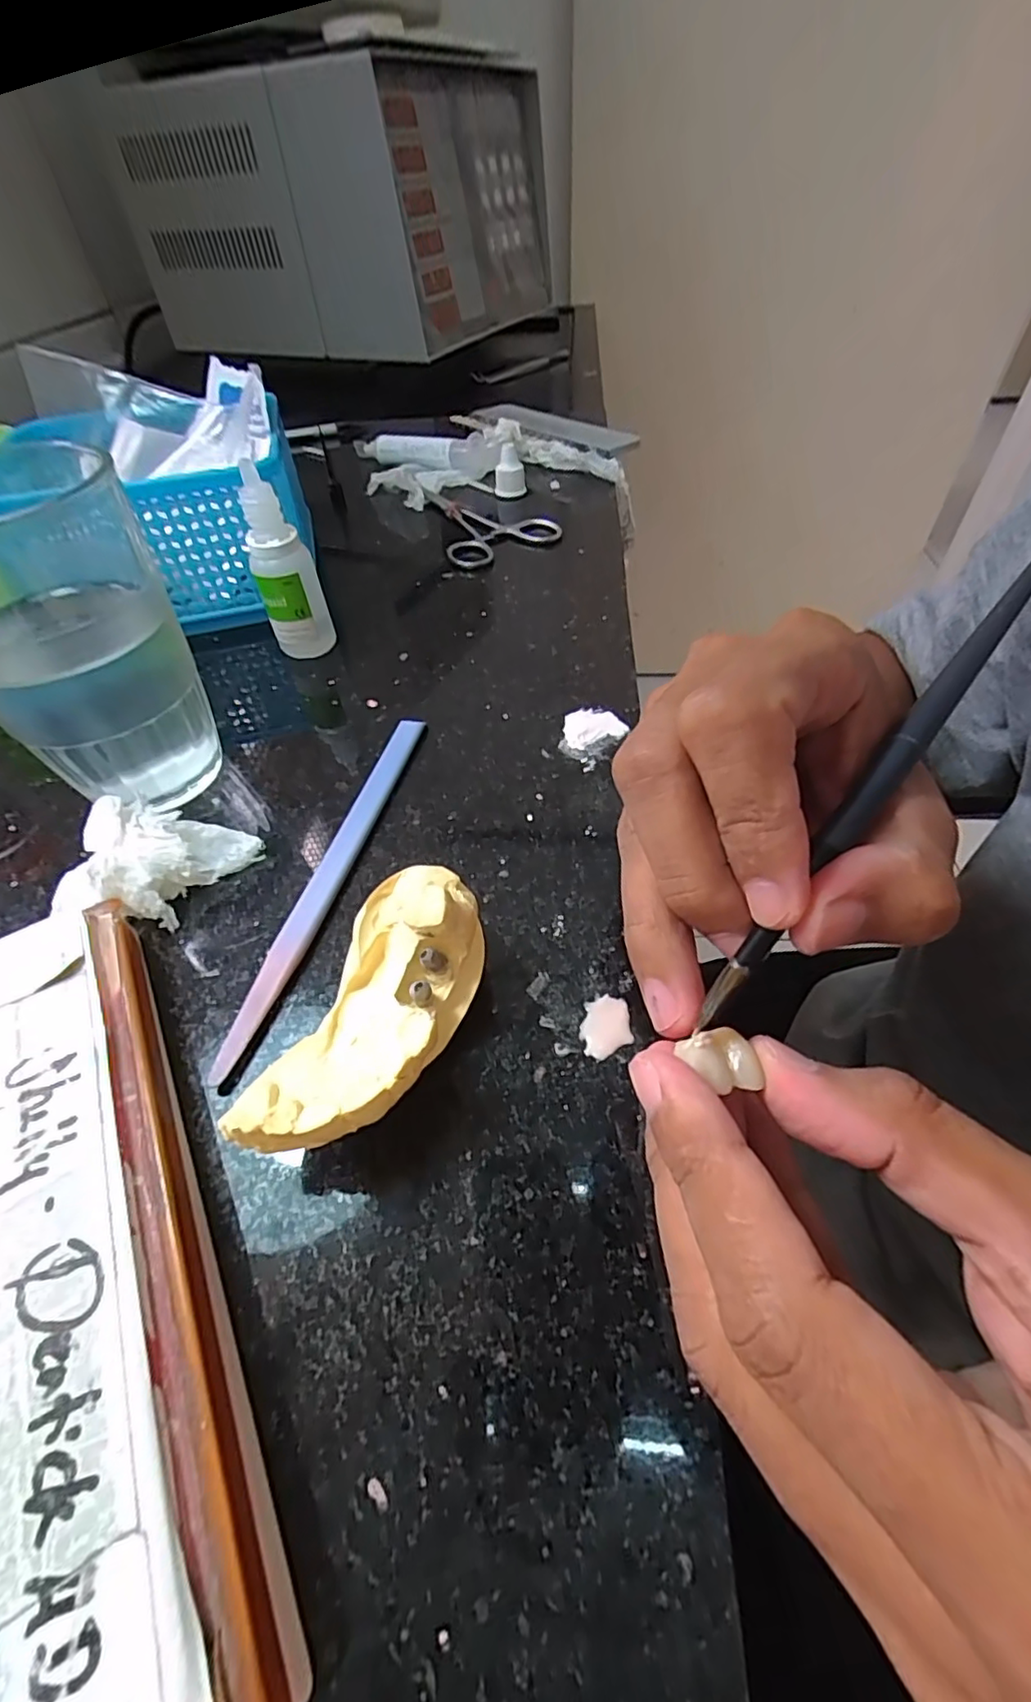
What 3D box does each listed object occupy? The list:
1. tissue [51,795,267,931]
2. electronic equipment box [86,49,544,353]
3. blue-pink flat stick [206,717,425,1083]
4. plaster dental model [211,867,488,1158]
[{"bbox_3d":[-0.111,0.001,0.178,0.043,0.022,0.048,25,55,22],"label":"tissue"},{"bbox_3d":[-0.194,-0.757,0.708,0.401,0.189,0.359,21,54,19],"label":"electronic equipment box"},{"bbox_3d":[-0.054,0.003,0.183,0.009,0.006,0.134,8,50,10],"label":"blue-pink flat stick"},{"bbox_3d":[-0.029,0.036,0.135,0.032,0.035,0.068,16,52,16],"label":"plaster dental model"}]

